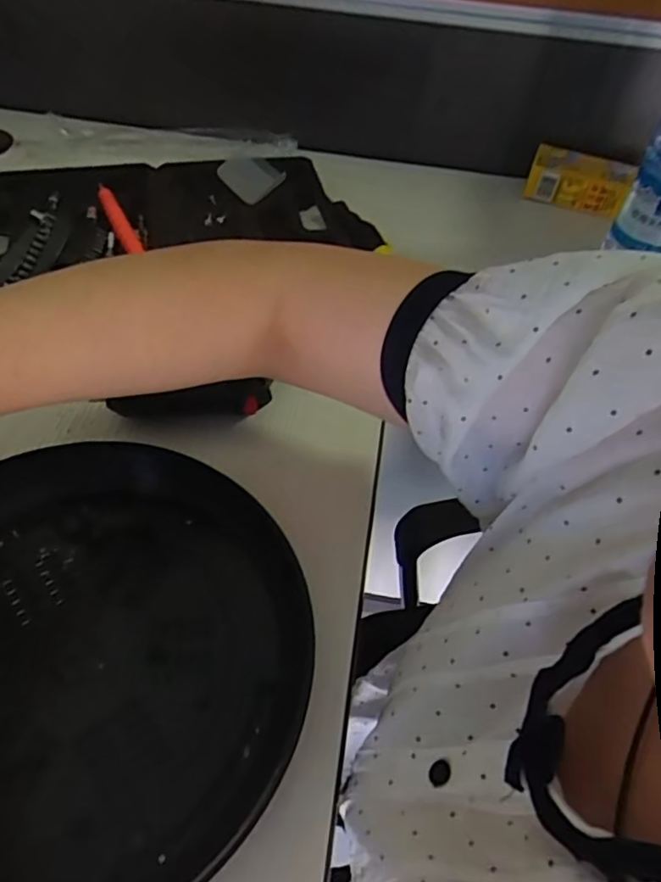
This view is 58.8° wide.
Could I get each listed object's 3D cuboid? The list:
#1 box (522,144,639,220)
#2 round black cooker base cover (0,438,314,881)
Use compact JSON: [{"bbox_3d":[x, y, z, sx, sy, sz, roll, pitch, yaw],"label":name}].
[{"bbox_3d":[0.277,-0.291,0.655,0.105,0.040,0.052,14,54,9],"label":"box"},{"bbox_3d":[-0.140,0.118,0.316,0.240,0.054,0.251,0,53,-1],"label":"round black cooker base cover"}]

